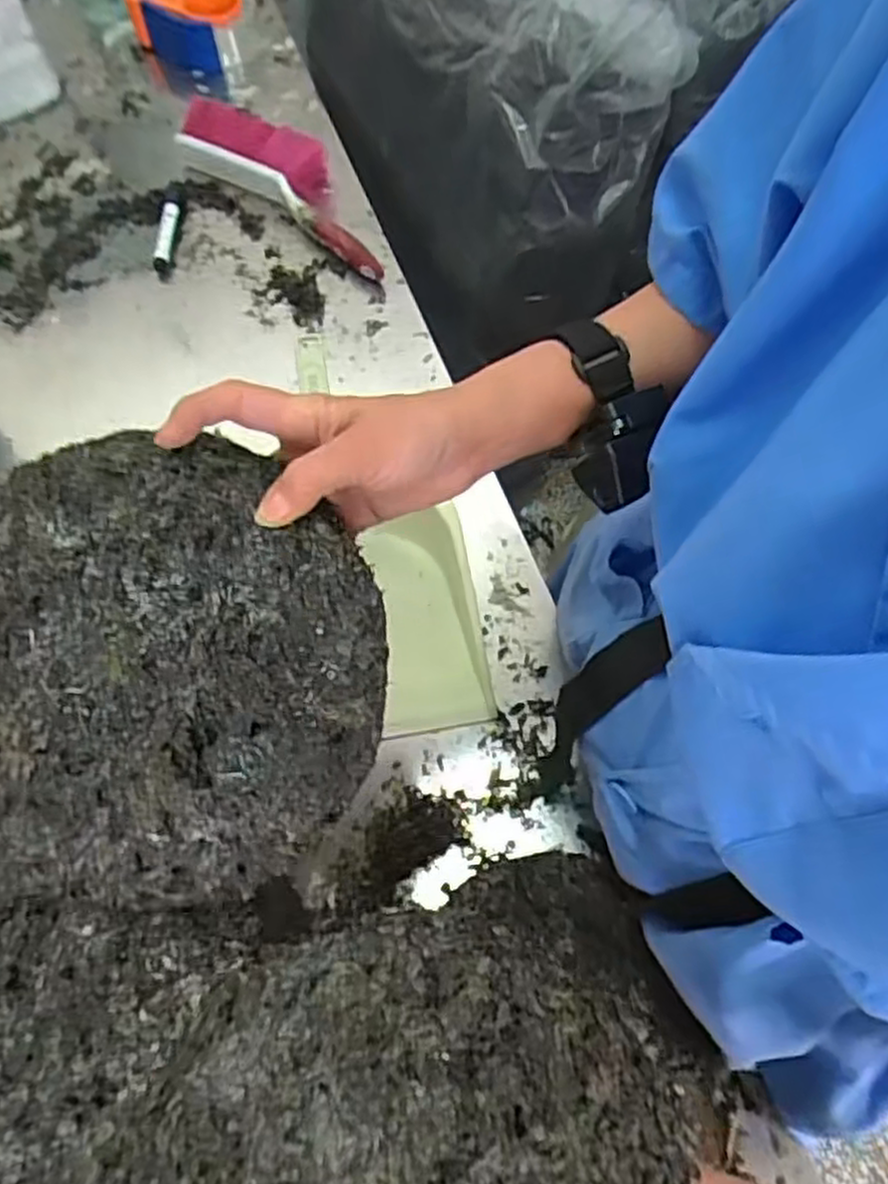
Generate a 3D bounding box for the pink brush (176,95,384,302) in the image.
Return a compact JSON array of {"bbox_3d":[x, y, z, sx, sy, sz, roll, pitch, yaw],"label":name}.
[{"bbox_3d":[-0.159,-0.446,0.848,0.317,0.052,0.095,39,71,18],"label":"pink brush"}]

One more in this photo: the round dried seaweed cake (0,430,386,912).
[{"bbox_3d":[-0.125,0.034,0.338,0.193,0.010,0.194,0,89,-13],"label":"round dried seaweed cake"}]

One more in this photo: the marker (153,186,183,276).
[{"bbox_3d":[-0.301,-0.402,0.855,0.026,0.022,0.124,-3,64,0],"label":"marker"}]

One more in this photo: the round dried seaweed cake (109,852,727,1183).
[{"bbox_3d":[-0.007,0.208,0.269,0.218,0.015,0.193,-19,47,-8],"label":"round dried seaweed cake"}]

